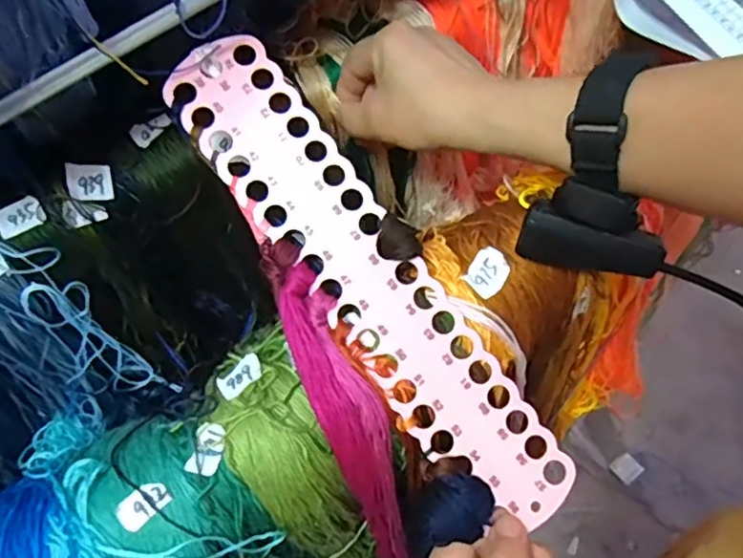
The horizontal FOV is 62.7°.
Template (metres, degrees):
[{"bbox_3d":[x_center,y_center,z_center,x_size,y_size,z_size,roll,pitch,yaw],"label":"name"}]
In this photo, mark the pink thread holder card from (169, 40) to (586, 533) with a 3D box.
[{"bbox_3d":[-0.002,0.001,0.313,0.056,0.008,0.286,-36,88,-8],"label":"pink thread holder card"}]

